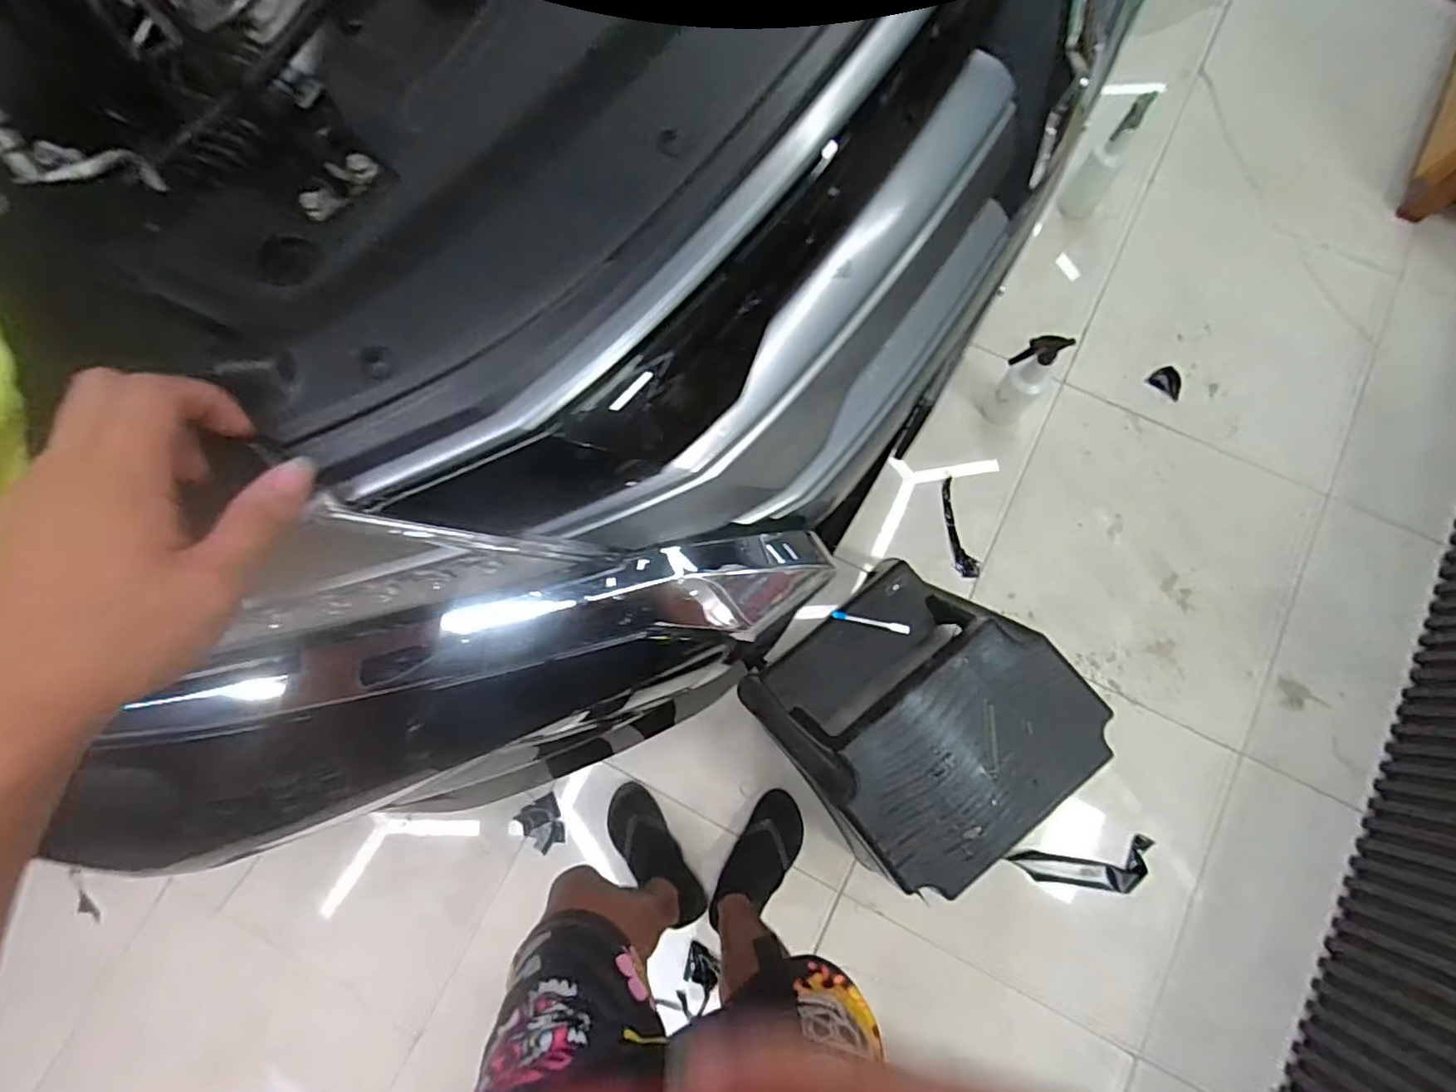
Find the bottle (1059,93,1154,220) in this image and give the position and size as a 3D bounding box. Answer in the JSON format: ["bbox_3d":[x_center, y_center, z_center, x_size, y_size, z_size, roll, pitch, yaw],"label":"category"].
[{"bbox_3d":[0.828,-0.836,1.374,0.079,0.265,0.087,23,79,5],"label":"bottle"}]

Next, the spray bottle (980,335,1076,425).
[{"bbox_3d":[0.602,-0.330,1.265,0.114,0.292,0.087,-36,80,-7],"label":"spray bottle"}]

